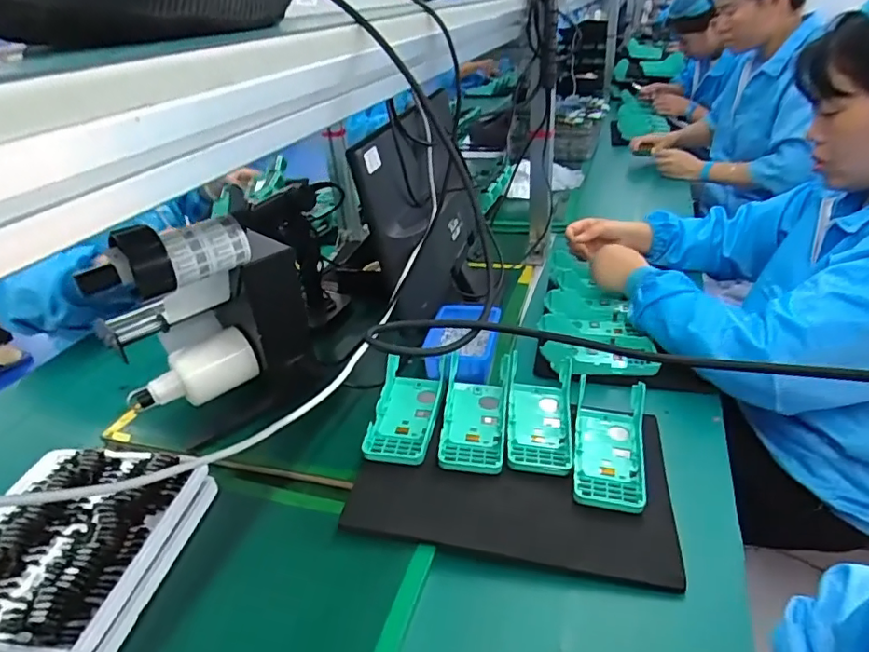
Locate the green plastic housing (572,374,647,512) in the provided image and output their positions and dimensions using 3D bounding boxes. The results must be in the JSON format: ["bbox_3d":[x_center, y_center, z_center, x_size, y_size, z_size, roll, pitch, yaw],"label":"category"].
[{"bbox_3d":[0.211,0.134,0.664,0.080,0.014,0.207,6,32,16],"label":"green plastic housing"}]

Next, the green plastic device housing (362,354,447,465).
[{"bbox_3d":[-0.033,0.100,0.704,0.082,0.029,0.178,2,31,9],"label":"green plastic device housing"}]

